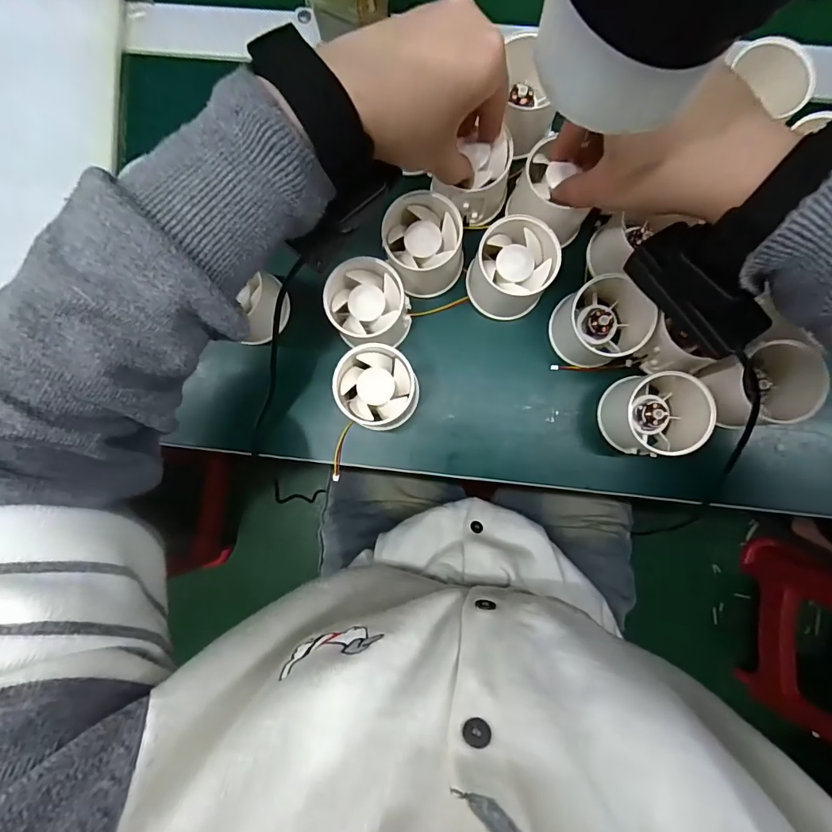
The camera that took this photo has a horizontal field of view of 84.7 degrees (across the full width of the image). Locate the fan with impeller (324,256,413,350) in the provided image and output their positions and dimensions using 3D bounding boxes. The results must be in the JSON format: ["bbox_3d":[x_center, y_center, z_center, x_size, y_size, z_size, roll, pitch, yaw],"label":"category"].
[{"bbox_3d":[-0.031,-0.074,0.313,0.051,0.053,0.050,0,88,2],"label":"fan with impeller"}]

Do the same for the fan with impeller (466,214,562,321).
[{"bbox_3d":[0.064,-0.099,0.307,0.052,0.042,0.052,0,88,2],"label":"fan with impeller"}]

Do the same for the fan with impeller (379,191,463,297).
[{"bbox_3d":[0.005,-0.116,0.311,0.050,0.048,0.054,0,88,2],"label":"fan with impeller"}]

